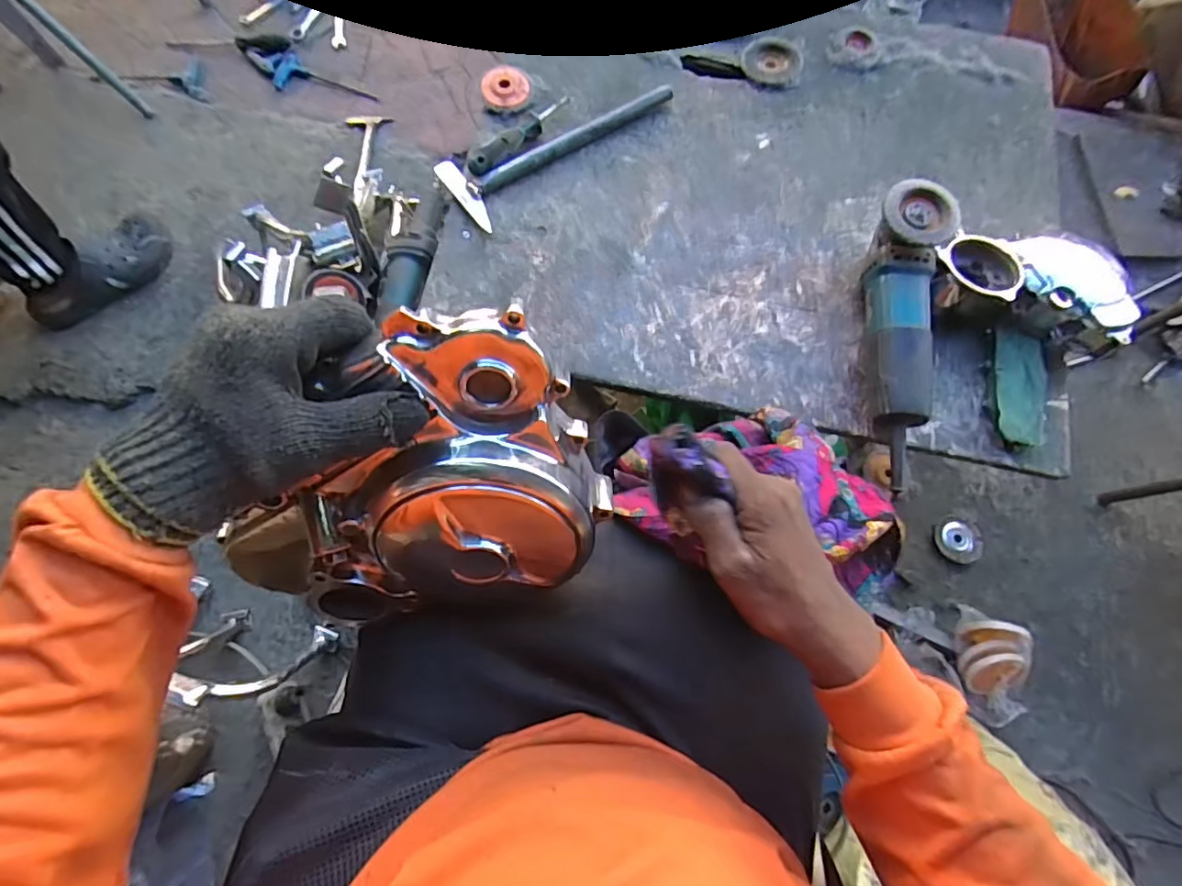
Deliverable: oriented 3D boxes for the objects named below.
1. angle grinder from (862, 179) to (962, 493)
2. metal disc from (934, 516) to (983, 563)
[{"bbox_3d":[0.342,-0.115,0.610,0.074,0.098,0.326,7,75,-1],"label":"angle grinder"},{"bbox_3d":[0.653,0.171,0.995,0.087,0.014,0.074,42,77,8],"label":"metal disc"}]

